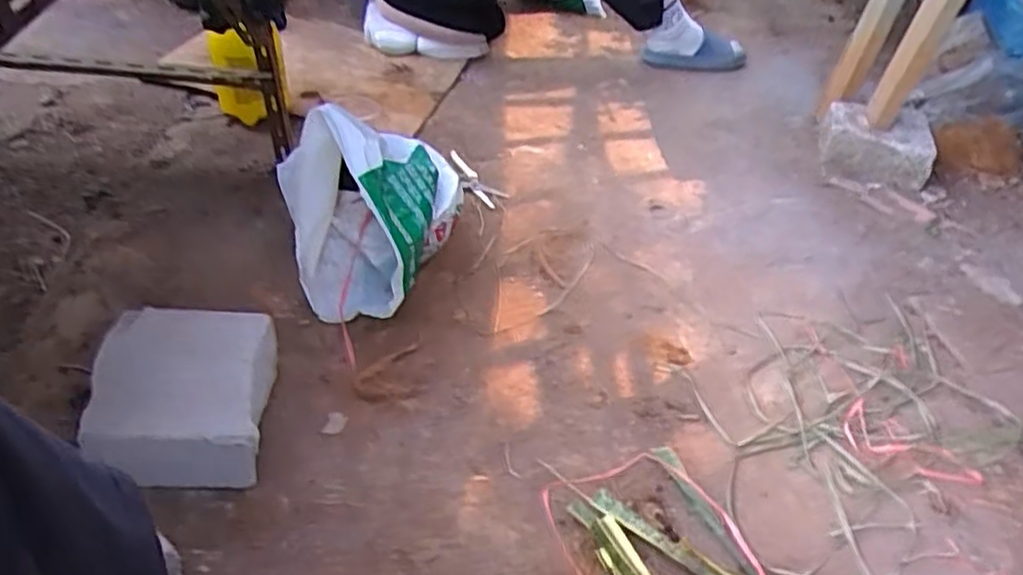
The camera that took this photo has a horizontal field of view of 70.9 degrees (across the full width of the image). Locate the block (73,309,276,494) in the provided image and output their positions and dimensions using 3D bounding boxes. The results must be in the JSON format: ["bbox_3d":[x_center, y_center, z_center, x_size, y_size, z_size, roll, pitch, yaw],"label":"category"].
[{"bbox_3d":[-0.392,0.131,0.870,0.189,0.098,0.211,-2,44,-11],"label":"block"}]

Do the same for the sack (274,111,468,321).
[{"bbox_3d":[-0.200,-0.095,1.039,0.243,0.255,0.214,-1,44,-10],"label":"sack"}]

